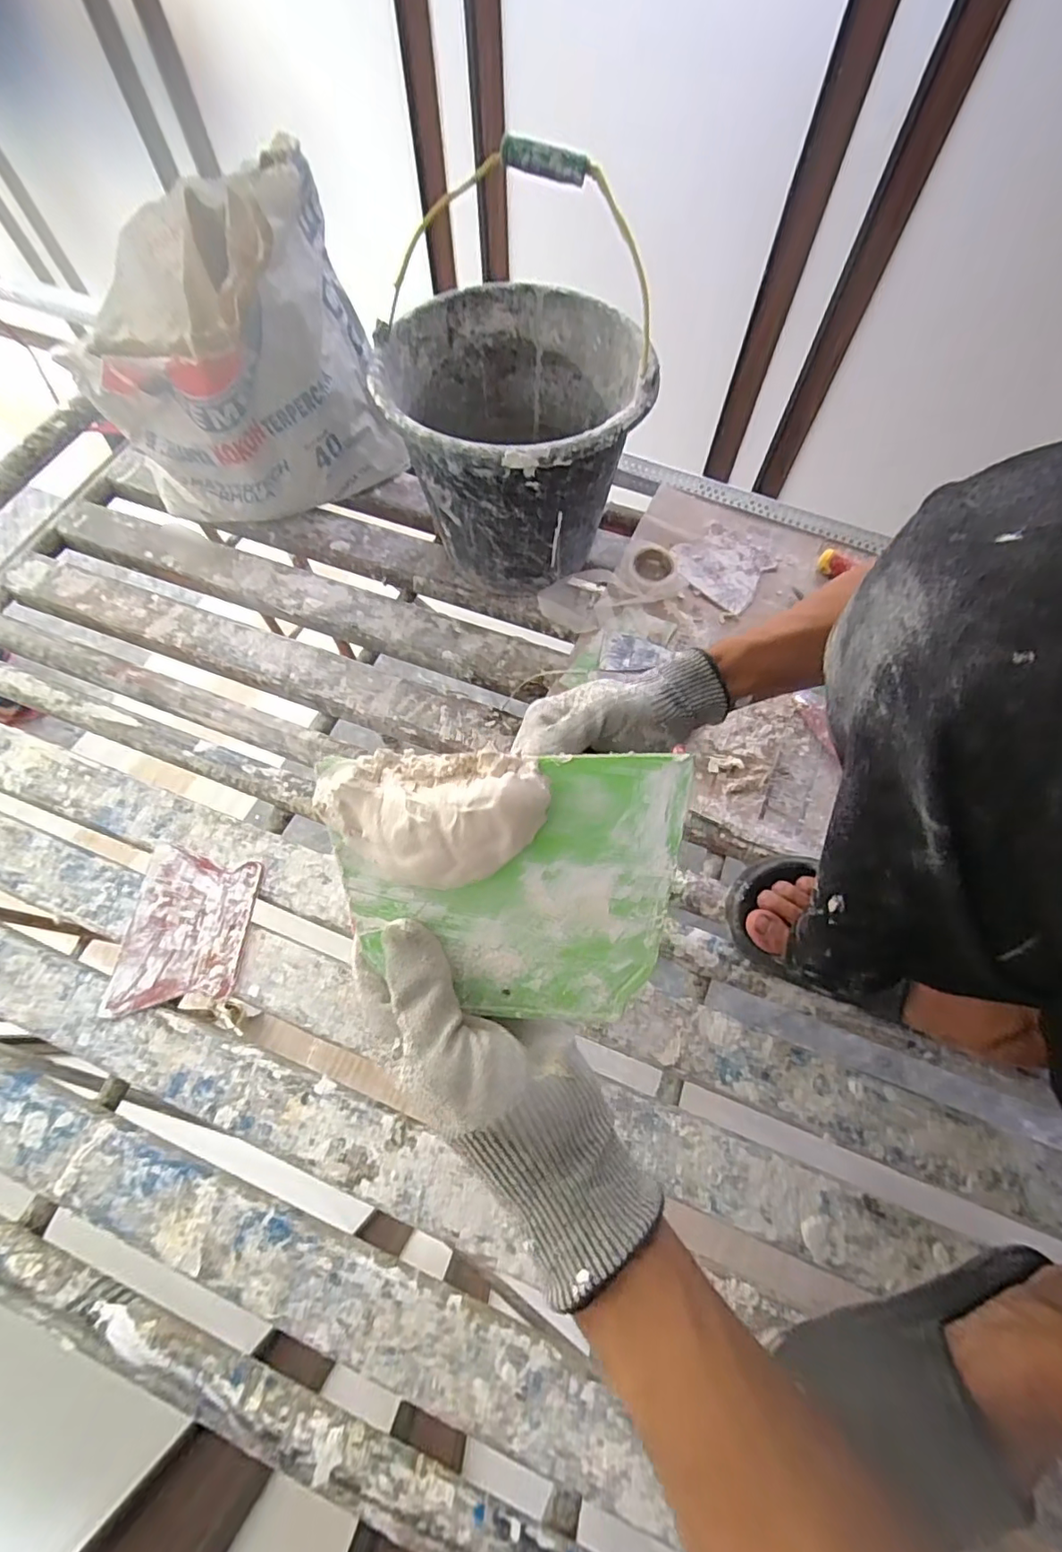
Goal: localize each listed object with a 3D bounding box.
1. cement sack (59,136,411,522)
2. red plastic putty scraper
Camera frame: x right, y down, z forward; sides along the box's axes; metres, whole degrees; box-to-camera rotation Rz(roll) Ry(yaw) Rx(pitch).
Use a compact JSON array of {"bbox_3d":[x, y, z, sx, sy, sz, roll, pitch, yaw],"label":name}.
[{"bbox_3d":[-0.355,-0.487,0.659,0.285,0.315,0.230,-42,73,-15],"label":"cement sack"},{"bbox_3d":[-0.347,0.152,0.565,0.121,0.005,0.157,3,68,2],"label":"red plastic putty scraper"}]

